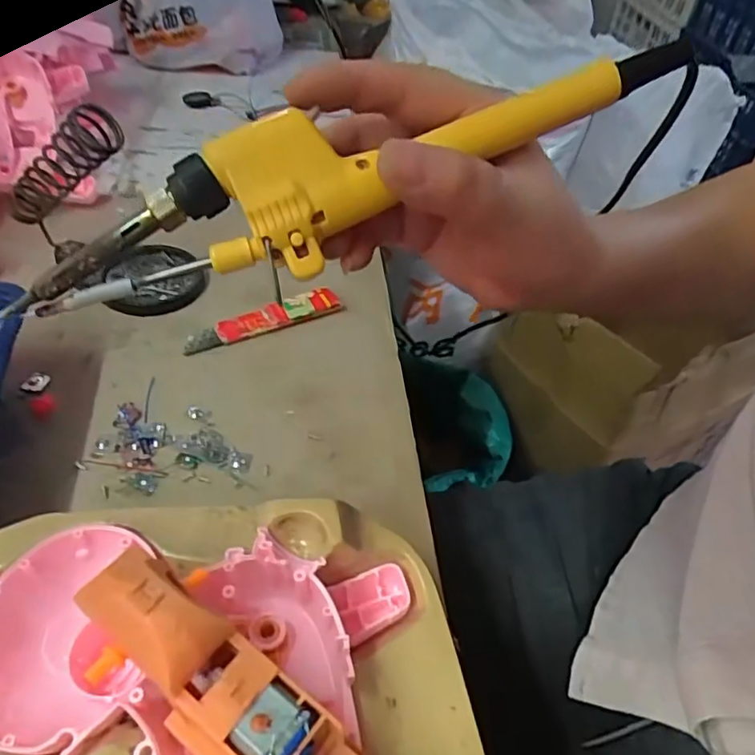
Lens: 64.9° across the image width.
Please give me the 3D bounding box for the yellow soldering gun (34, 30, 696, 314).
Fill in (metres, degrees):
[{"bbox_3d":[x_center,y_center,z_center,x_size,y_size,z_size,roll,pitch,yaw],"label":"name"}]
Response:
[{"bbox_3d":[-0.001,-0.072,0.196,0.228,0.034,0.036,-22,46,-6],"label":"yellow soldering gun"}]

